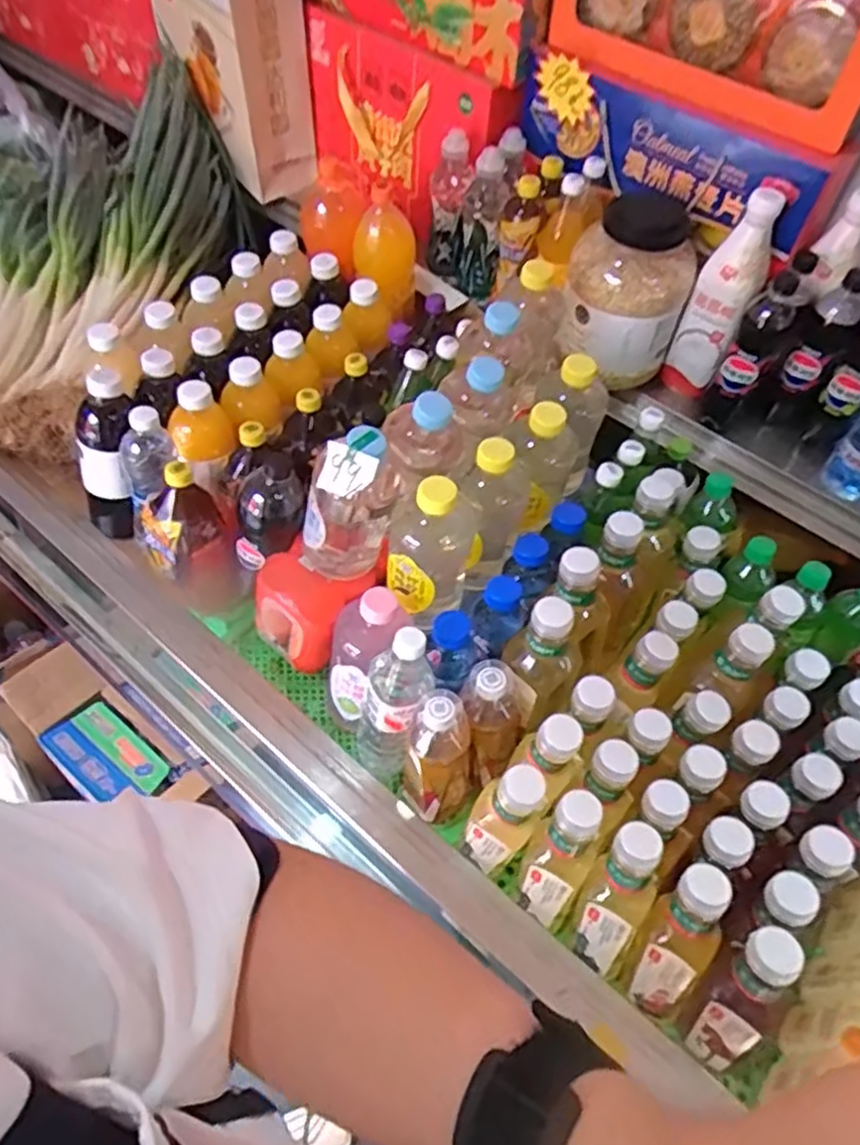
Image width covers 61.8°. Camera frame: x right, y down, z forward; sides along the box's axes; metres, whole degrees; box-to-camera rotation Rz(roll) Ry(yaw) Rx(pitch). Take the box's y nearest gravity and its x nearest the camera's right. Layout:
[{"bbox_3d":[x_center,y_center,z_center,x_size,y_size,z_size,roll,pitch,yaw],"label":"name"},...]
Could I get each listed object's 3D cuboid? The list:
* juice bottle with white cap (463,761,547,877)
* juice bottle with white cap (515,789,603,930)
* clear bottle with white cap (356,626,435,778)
[{"bbox_3d":[0.071,0.246,0.722,0.053,0.173,0.056,31,57,17],"label":"juice bottle with white cap"},{"bbox_3d":[0.128,0.285,0.710,0.058,0.178,0.070,31,57,16],"label":"juice bottle with white cap"},{"bbox_3d":[-0.040,0.146,0.792,0.072,0.232,0.079,13,53,4],"label":"clear bottle with white cap"}]

